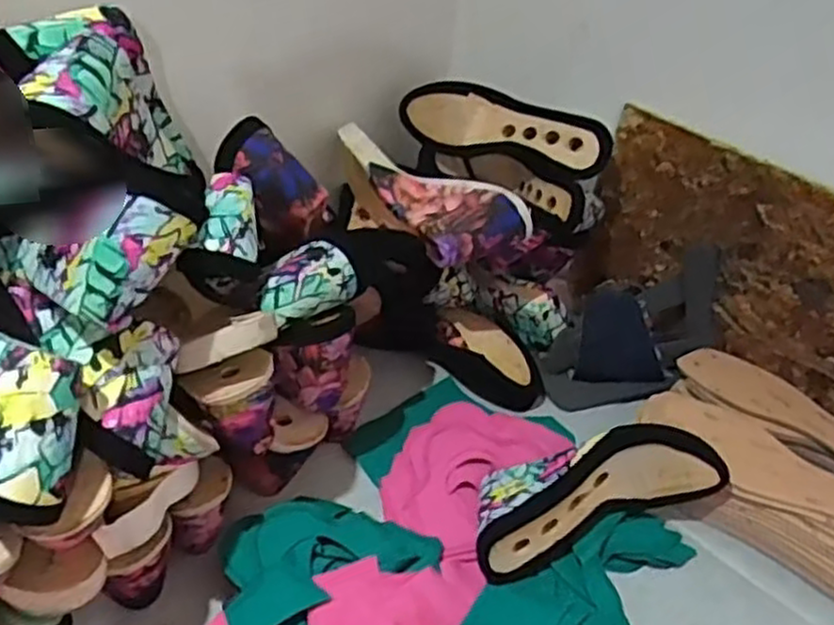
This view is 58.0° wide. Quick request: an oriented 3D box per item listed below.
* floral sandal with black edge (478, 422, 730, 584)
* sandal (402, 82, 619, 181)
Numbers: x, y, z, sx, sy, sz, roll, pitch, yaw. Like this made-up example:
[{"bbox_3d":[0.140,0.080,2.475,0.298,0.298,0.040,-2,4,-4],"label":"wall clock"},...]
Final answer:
[{"bbox_3d":[0.150,0.151,0.650,0.224,0.083,0.080,-18,44,-10],"label":"floral sandal with black edge"},{"bbox_3d":[0.096,-0.197,0.828,0.232,0.067,0.062,23,41,19],"label":"sandal"}]

